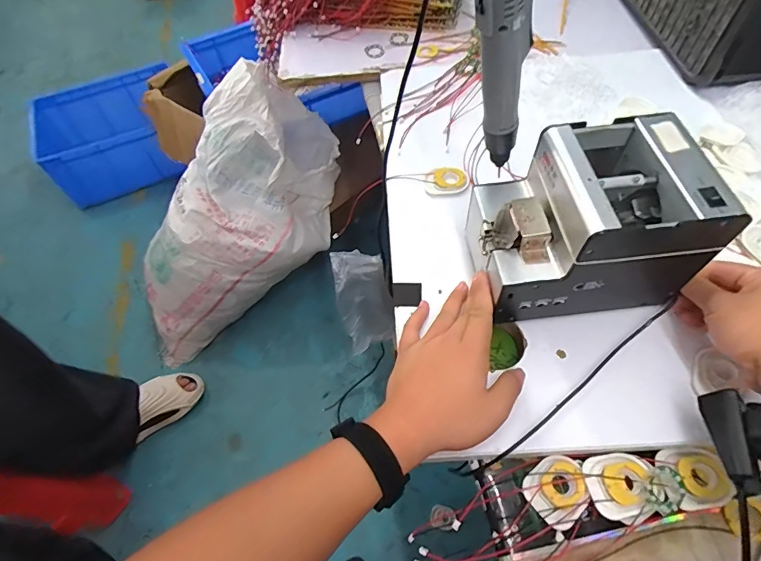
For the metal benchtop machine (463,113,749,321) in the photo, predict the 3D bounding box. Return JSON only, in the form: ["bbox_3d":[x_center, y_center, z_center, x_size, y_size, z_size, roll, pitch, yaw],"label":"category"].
[{"bbox_3d":[0.191,-0.055,0.408,0.172,0.138,0.128,-5,58,0],"label":"metal benchtop machine"}]

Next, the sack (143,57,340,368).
[{"bbox_3d":[-0.369,-0.134,1.108,0.334,0.281,0.737,42,109,25],"label":"sack"}]

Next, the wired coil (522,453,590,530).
[{"bbox_3d":[0.158,0.185,0.375,0.057,0.006,0.049,-36,63,-18],"label":"wired coil"}]

